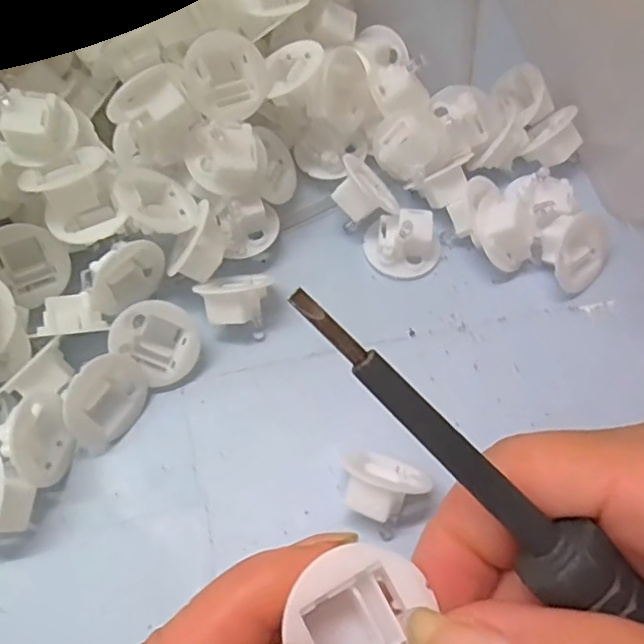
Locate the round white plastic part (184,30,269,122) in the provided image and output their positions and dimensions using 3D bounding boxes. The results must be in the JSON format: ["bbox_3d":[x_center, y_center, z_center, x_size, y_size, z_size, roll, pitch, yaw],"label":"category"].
[{"bbox_3d":[-0.040,-0.097,0.254,0.032,0.018,0.031,43,85,-23],"label":"round white plastic part"}]

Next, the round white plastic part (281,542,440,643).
[{"bbox_3d":[0.010,0.063,0.131,0.027,0.009,0.030,-32,66,-13],"label":"round white plastic part"}]

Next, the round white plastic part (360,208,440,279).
[{"bbox_3d":[0.034,-0.034,0.269,0.032,0.014,0.026,0,63,2],"label":"round white plastic part"}]

